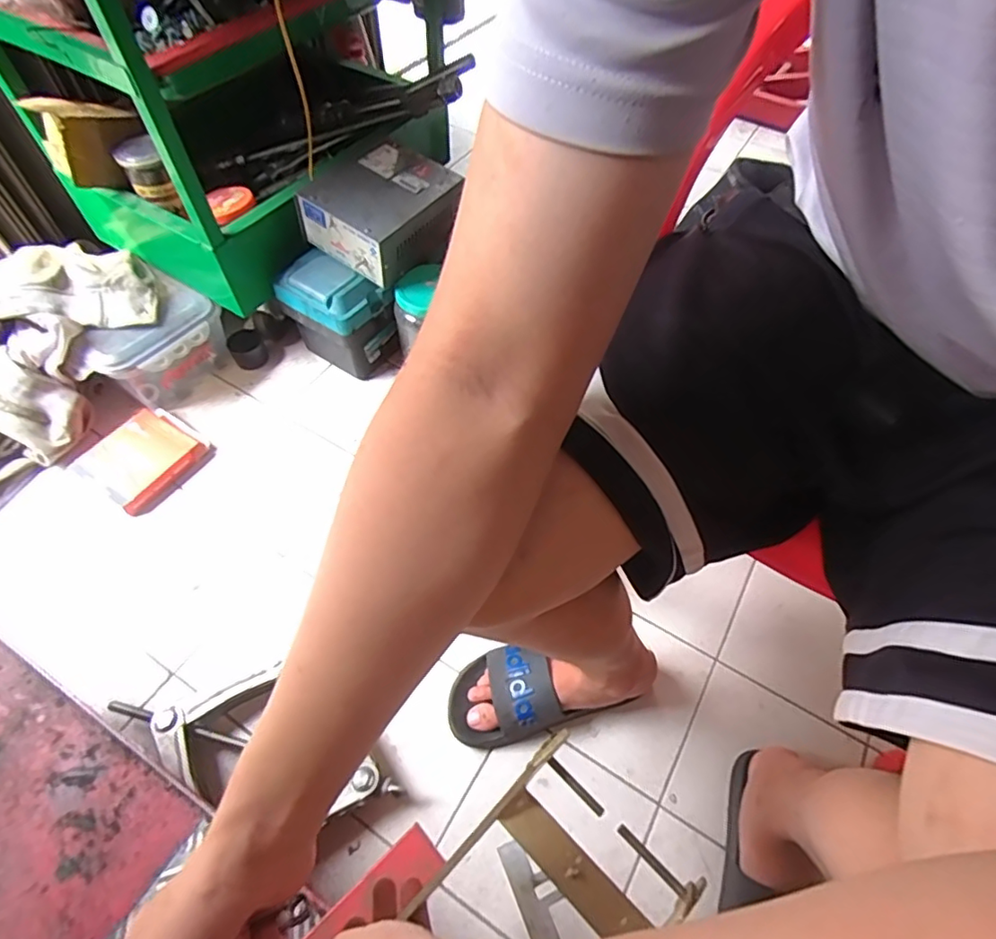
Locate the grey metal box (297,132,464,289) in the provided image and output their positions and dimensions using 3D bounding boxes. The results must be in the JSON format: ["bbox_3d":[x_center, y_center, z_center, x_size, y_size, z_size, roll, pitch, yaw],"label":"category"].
[{"bbox_3d":[-0.188,-0.429,0.919,0.195,0.106,0.217,36,62,20],"label":"grey metal box"}]

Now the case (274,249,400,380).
[{"bbox_3d":[-0.278,-0.266,0.973,0.158,0.190,0.122,29,60,16],"label":"case"}]

